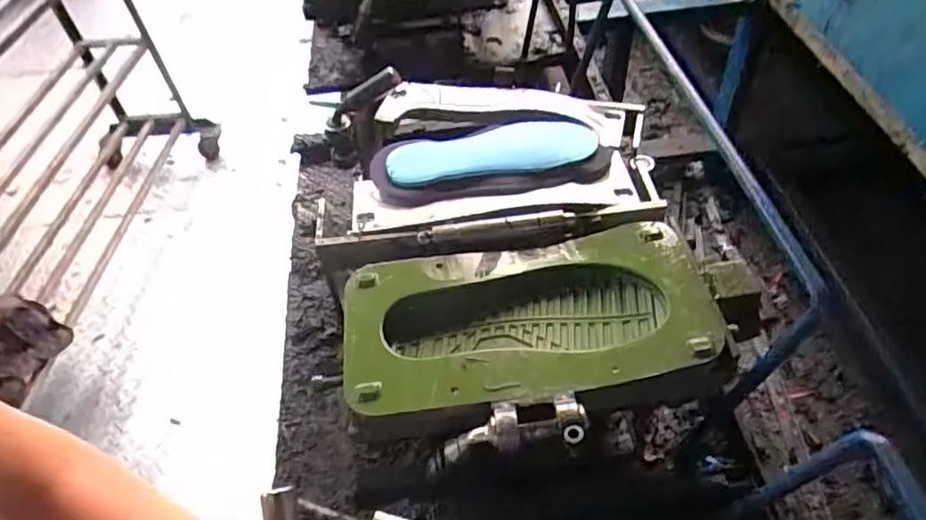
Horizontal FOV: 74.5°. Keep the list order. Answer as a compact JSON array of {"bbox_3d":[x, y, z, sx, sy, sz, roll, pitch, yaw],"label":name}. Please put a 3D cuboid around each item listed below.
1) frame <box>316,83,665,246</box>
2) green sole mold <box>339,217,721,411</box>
[{"bbox_3d":[0.030,-0.114,0.706,0.374,0.066,0.245,-3,48,3],"label":"frame"},{"bbox_3d":[0.054,0.054,0.569,0.328,0.046,0.172,-9,48,-2],"label":"green sole mold"}]

